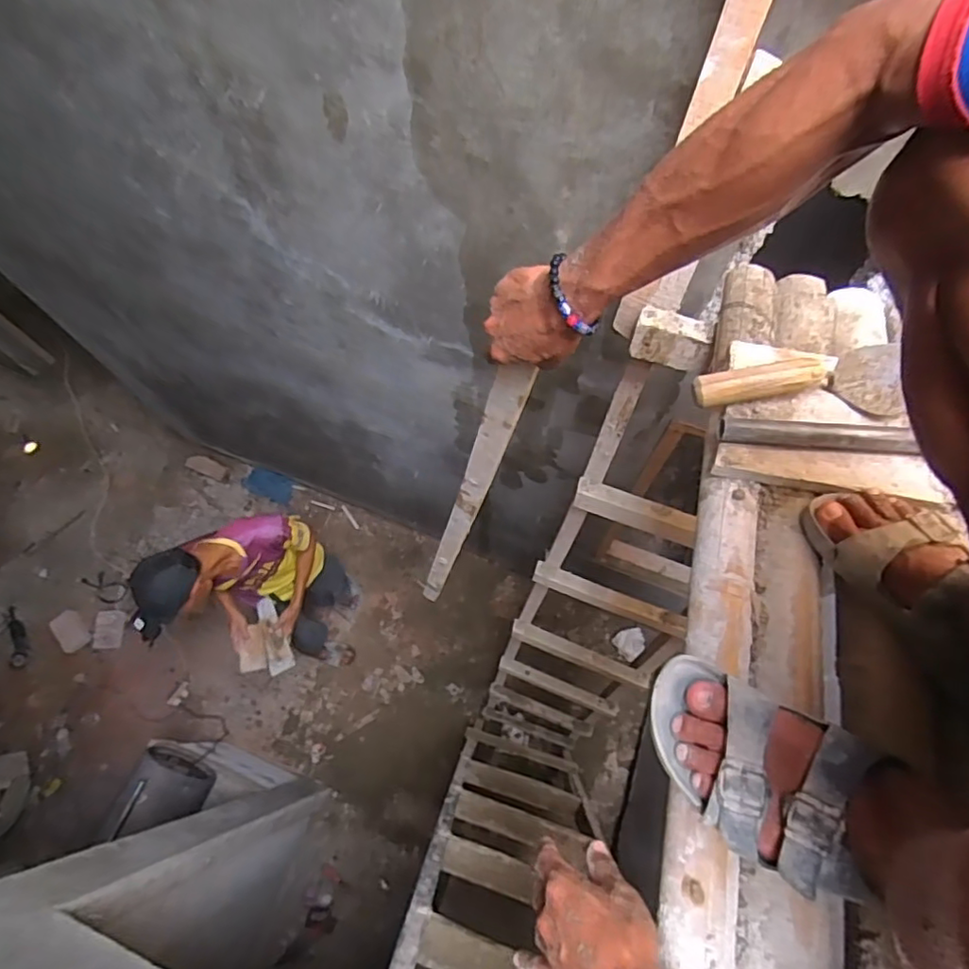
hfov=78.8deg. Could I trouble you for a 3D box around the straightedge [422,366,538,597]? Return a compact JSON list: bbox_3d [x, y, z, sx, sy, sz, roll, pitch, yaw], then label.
[{"bbox_3d":[-0.054,0.087,1.126,0.044,1.104,0.020,29,66,2],"label":"straightedge"}]

